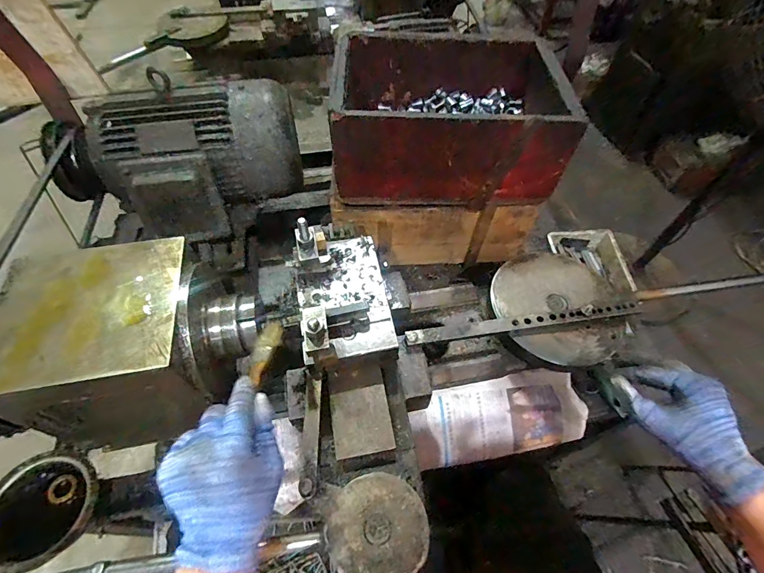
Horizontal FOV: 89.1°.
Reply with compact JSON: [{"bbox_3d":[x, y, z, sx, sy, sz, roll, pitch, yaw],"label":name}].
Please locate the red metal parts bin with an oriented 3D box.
[{"bbox_3d":[0.102,-0.287,0.636,0.342,0.147,0.267,-1,55,-2],"label":"red metal parts bin"}]

